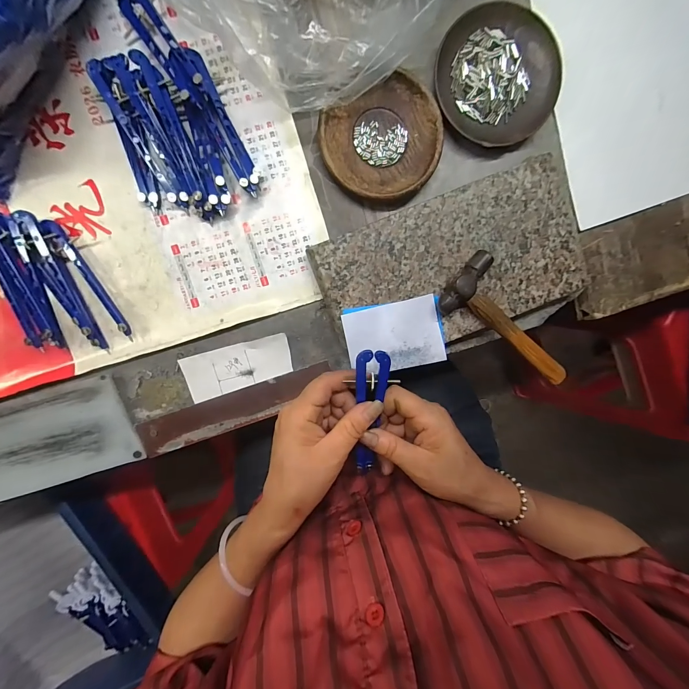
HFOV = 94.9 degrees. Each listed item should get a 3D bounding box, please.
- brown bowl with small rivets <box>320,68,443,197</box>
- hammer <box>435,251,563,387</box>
[{"bbox_3d":[0.037,-0.187,0.298,0.107,0.015,0.097,-30,99,1],"label":"brown bowl with small rivets"},{"bbox_3d":[0.164,-0.023,0.301,0.149,0.022,0.062,32,95,-8],"label":"hammer"}]

